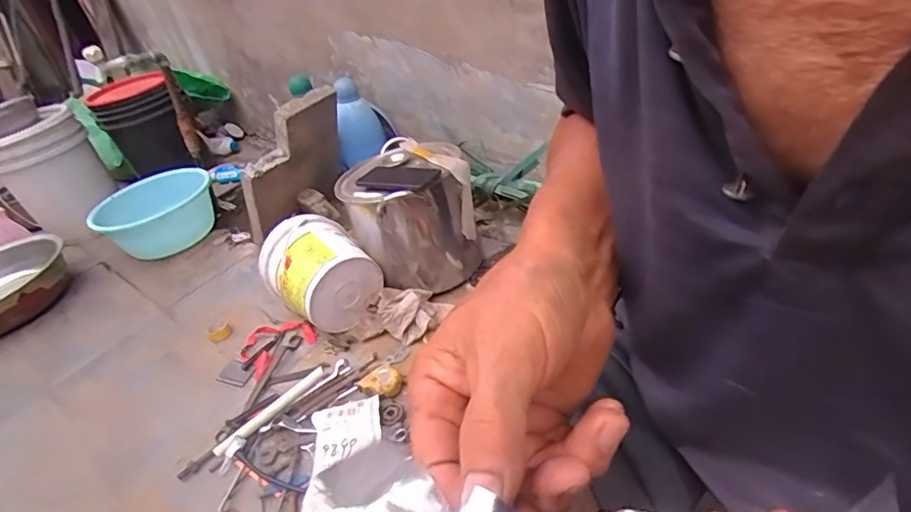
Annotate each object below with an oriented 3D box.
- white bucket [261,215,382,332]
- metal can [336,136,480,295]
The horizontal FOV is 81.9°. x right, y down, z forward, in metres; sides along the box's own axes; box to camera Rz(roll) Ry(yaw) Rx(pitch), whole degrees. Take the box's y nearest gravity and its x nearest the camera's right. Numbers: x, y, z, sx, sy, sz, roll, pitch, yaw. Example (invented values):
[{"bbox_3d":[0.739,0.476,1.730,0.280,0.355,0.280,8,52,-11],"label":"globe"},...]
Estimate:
[{"bbox_3d":[-0.285,0.043,1.132,0.187,0.218,0.188,19,47,39],"label":"white bucket"},{"bbox_3d":[-0.097,-0.086,1.142,0.254,0.283,0.243,-10,35,7],"label":"metal can"}]

